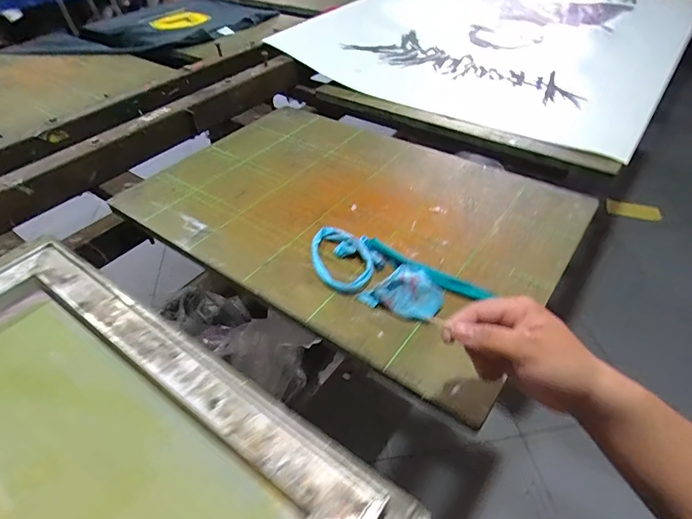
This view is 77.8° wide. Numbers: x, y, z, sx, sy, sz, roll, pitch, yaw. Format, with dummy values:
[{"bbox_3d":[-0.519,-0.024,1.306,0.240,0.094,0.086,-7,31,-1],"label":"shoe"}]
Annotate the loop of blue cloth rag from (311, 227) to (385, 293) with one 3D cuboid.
[{"bbox_3d":[-0.010,-0.004,0.519,0.099,0.021,0.073,27,51,28],"label":"loop of blue cloth rag"}]

